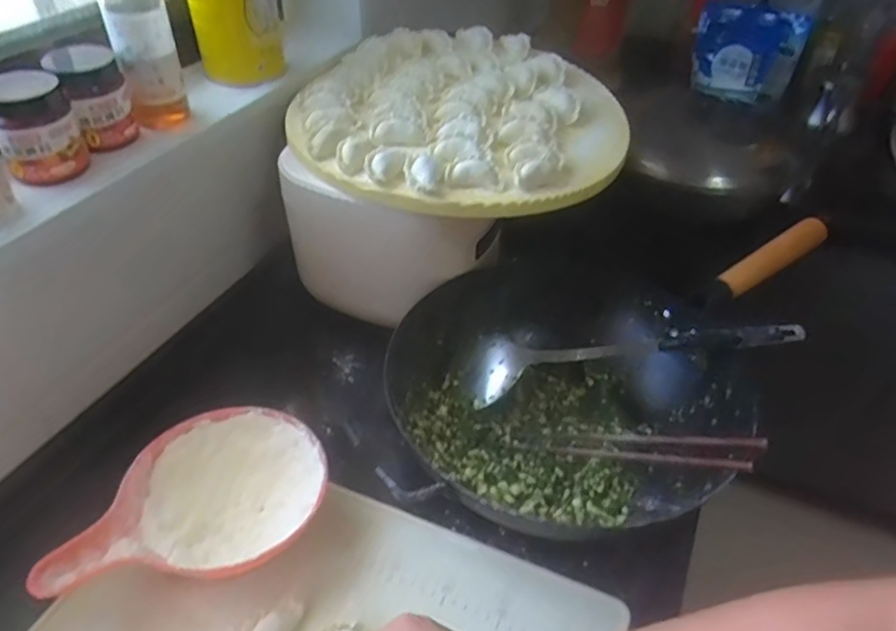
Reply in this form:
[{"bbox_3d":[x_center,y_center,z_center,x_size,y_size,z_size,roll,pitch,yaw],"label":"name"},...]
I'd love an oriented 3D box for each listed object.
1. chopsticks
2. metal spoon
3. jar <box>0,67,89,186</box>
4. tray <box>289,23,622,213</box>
[{"bbox_3d":[0.177,0.119,0.567,0.183,0.014,0.036,-5,36,35],"label":"chopsticks"},{"bbox_3d":[0.180,0.040,0.634,0.313,0.025,0.060,-8,43,10],"label":"metal spoon"},{"bbox_3d":[-0.377,-0.174,0.589,0.063,0.084,0.059,0,42,0],"label":"jar"},{"bbox_3d":[0.020,-0.245,0.757,0.381,0.041,0.385,5,42,6],"label":"tray"}]

